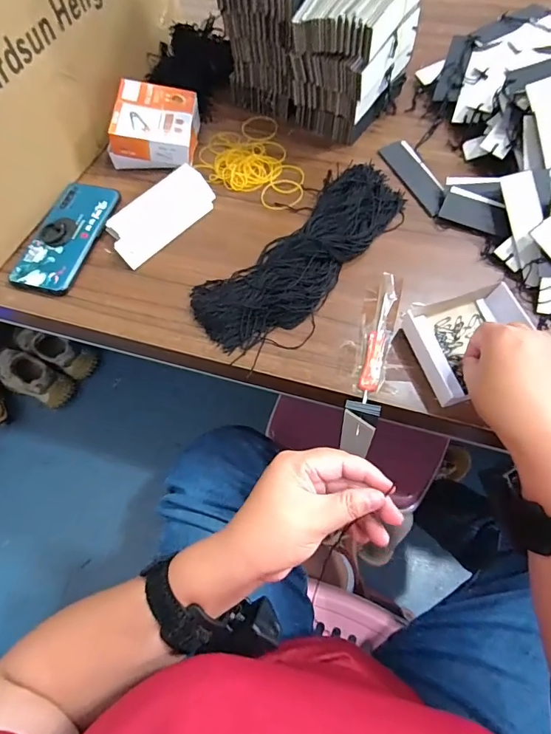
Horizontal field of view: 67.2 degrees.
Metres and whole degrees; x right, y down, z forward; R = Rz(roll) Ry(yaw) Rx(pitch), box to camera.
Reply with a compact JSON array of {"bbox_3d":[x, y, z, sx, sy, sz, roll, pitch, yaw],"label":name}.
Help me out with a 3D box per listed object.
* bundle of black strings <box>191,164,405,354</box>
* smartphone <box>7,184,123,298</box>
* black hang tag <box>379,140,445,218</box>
[{"bbox_3d":[0.033,-0.127,0.460,0.275,0.027,0.105,-42,70,-15],"label":"bundle of black strings"},{"bbox_3d":[-0.250,-0.161,0.494,0.074,0.018,0.162,16,67,10],"label":"smartphone"},{"bbox_3d":[0.177,-0.239,0.516,0.040,0.010,0.125,-24,65,-5],"label":"black hang tag"}]

